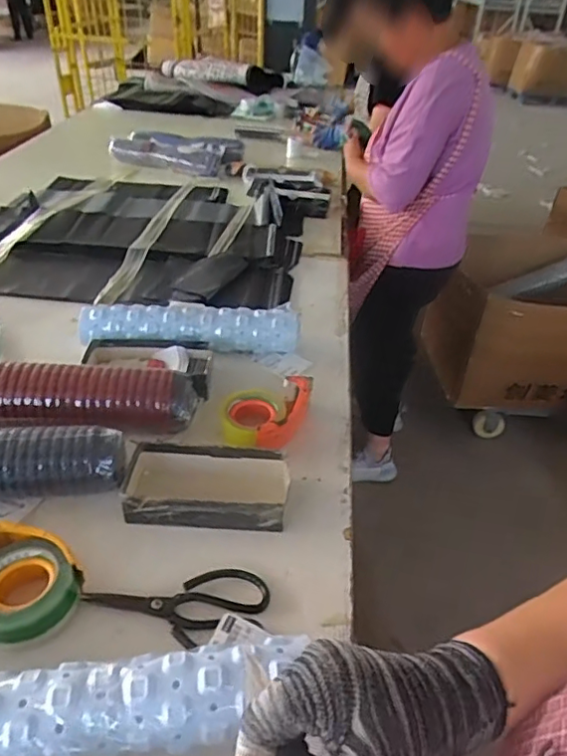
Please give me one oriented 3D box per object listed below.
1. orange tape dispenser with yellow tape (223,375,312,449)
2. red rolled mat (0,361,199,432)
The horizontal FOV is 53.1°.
[{"bbox_3d":[-0.028,0.058,0.890,0.128,0.058,0.155,8,35,6],"label":"orange tape dispenser with yellow tape"},{"bbox_3d":[-0.430,0.030,0.857,0.571,0.091,0.082,1,35,-4],"label":"red rolled mat"}]

